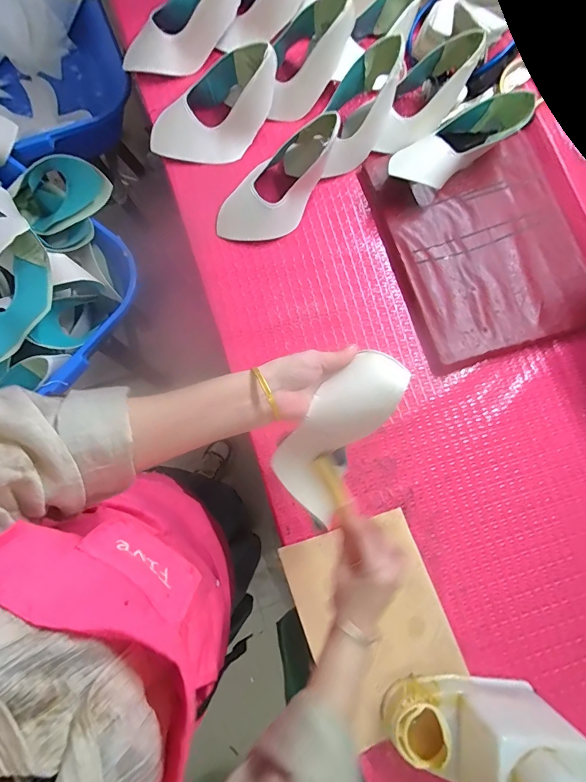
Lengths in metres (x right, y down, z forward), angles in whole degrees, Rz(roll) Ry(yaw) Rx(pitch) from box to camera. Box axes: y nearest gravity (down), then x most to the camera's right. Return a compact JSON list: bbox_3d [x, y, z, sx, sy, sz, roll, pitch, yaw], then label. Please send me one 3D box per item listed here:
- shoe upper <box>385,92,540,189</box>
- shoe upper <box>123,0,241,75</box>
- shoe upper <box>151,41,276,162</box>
[{"bbox_3d":[0.268,-0.413,0.617,0.234,0.086,0.084,-32,81,-5],"label":"shoe upper"},{"bbox_3d":[-0.194,-0.659,0.663,0.251,0.081,0.090,-24,80,21],"label":"shoe upper"},{"bbox_3d":[-0.137,-0.483,0.623,0.237,0.096,0.107,-16,80,-5],"label":"shoe upper"}]

